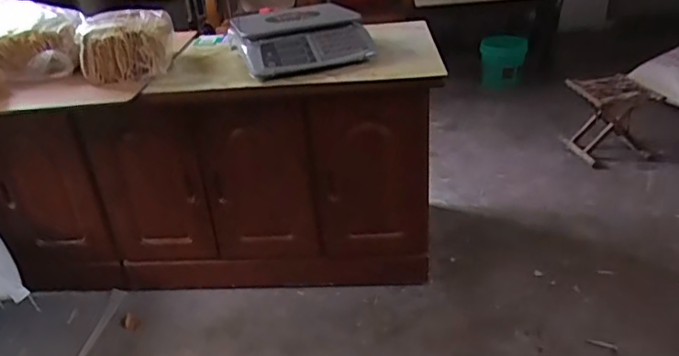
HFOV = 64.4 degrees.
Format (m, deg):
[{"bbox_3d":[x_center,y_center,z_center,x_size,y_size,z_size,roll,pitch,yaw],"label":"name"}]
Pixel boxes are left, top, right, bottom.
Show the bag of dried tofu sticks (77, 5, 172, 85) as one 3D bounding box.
[{"bbox_3d":[-0.595,-0.374,1.524,0.251,0.150,0.270,-11,30,-12],"label":"bag of dried tofu sticks"}]

